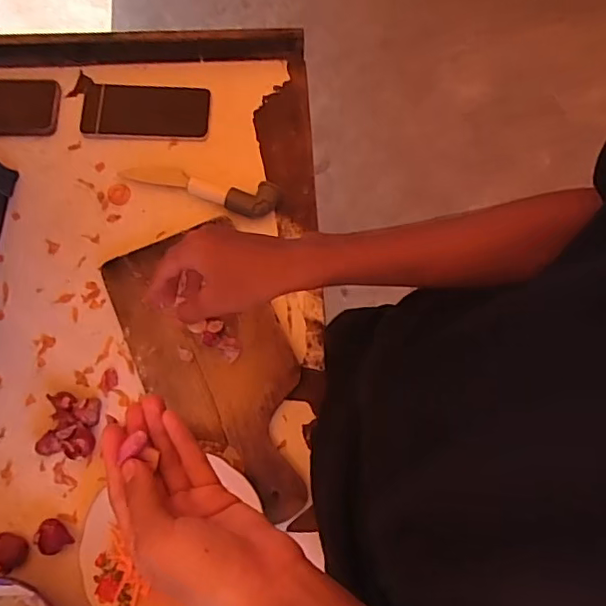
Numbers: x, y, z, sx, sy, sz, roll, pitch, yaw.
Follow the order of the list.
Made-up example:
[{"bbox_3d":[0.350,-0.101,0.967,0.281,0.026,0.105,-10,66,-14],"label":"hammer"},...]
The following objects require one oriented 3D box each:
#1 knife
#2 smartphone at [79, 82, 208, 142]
[{"bbox_3d":[-0.128,-0.147,0.696,0.197,0.020,0.047,16,73,3],"label":"knife"},{"bbox_3d":[-0.206,-0.250,0.737,0.165,0.004,0.081,2,73,-1],"label":"smartphone"}]

